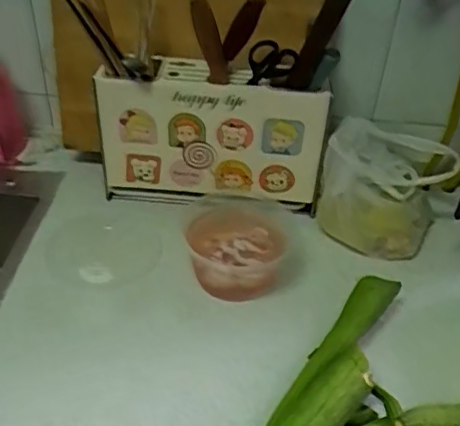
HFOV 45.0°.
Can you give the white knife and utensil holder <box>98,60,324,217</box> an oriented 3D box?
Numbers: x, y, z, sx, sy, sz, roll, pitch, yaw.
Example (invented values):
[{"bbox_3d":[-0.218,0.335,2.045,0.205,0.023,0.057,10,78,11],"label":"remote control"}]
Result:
[{"bbox_3d":[-0.034,-0.103,0.902,0.352,0.236,0.065,5,40,2],"label":"white knife and utensil holder"}]

